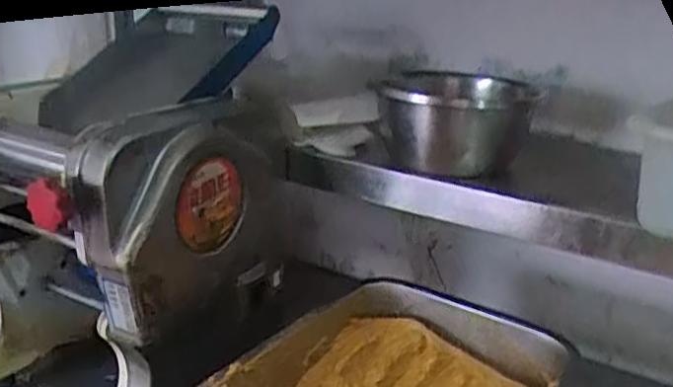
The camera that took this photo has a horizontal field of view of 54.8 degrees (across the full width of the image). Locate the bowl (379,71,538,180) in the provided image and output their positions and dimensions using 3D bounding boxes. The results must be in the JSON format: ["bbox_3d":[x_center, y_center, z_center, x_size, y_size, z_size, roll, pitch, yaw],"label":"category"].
[{"bbox_3d":[0.136,-0.085,0.766,0.158,0.091,0.157,2,20,-1],"label":"bowl"}]

